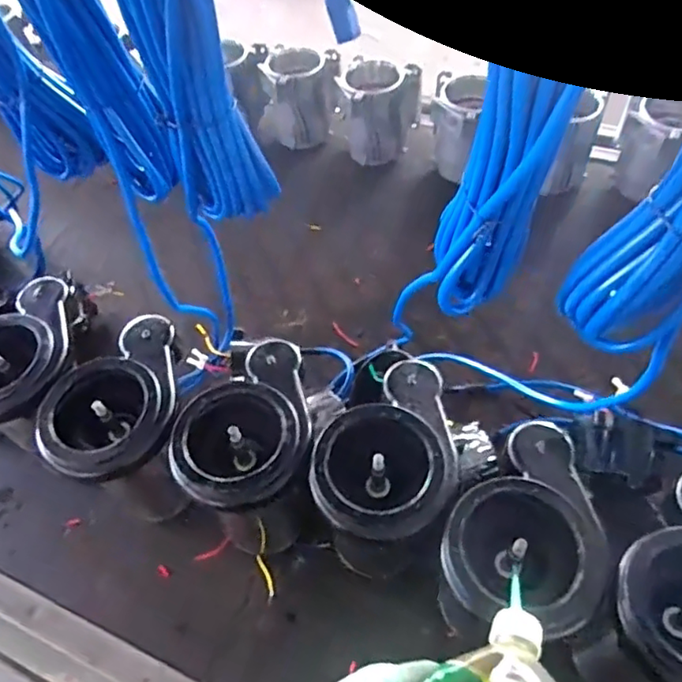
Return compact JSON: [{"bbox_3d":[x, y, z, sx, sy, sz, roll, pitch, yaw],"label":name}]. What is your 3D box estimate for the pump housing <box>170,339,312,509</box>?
[{"bbox_3d":[-0.087,0.078,0.547,0.126,0.066,0.161,-10,54,0],"label":"pump housing"}]

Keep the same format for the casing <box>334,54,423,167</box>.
[{"bbox_3d":[0.065,-0.368,0.957,0.117,0.140,0.083,6,55,11],"label":"casing"}]

